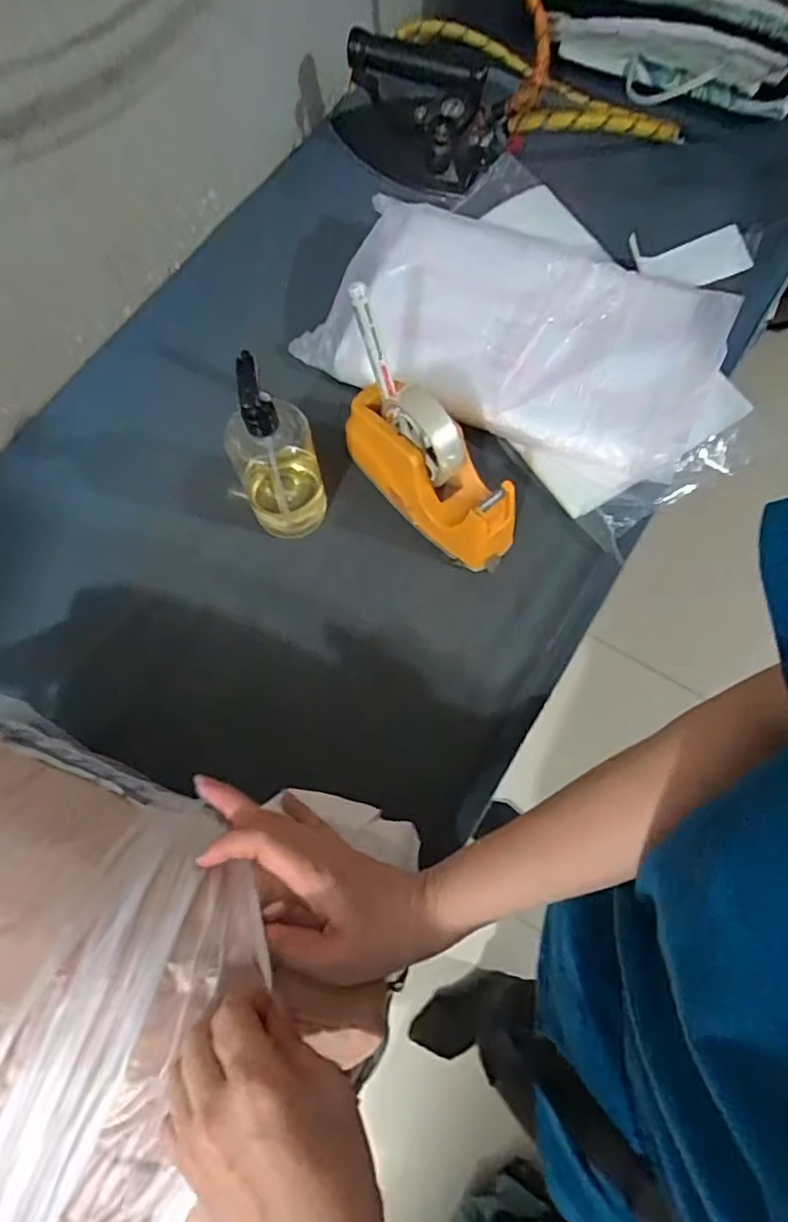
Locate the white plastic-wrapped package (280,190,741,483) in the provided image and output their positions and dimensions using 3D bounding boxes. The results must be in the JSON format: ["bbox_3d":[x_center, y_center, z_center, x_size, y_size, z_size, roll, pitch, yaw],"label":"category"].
[{"bbox_3d":[0.128,-0.295,0.616,0.382,0.050,0.227,25,75,10],"label":"white plastic-wrapped package"}]

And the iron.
[{"bbox_3d":[0.024,-0.575,0.689,0.198,0.129,0.121,4,73,3],"label":"iron"}]

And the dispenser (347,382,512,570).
[{"bbox_3d":[0.032,-0.133,0.557,0.068,0.098,0.193,-44,76,-11],"label":"dispenser"}]

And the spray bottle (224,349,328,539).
[{"bbox_3d":[-0.104,-0.134,0.517,0.069,0.178,0.069,-24,73,-5],"label":"spray bottle"}]

